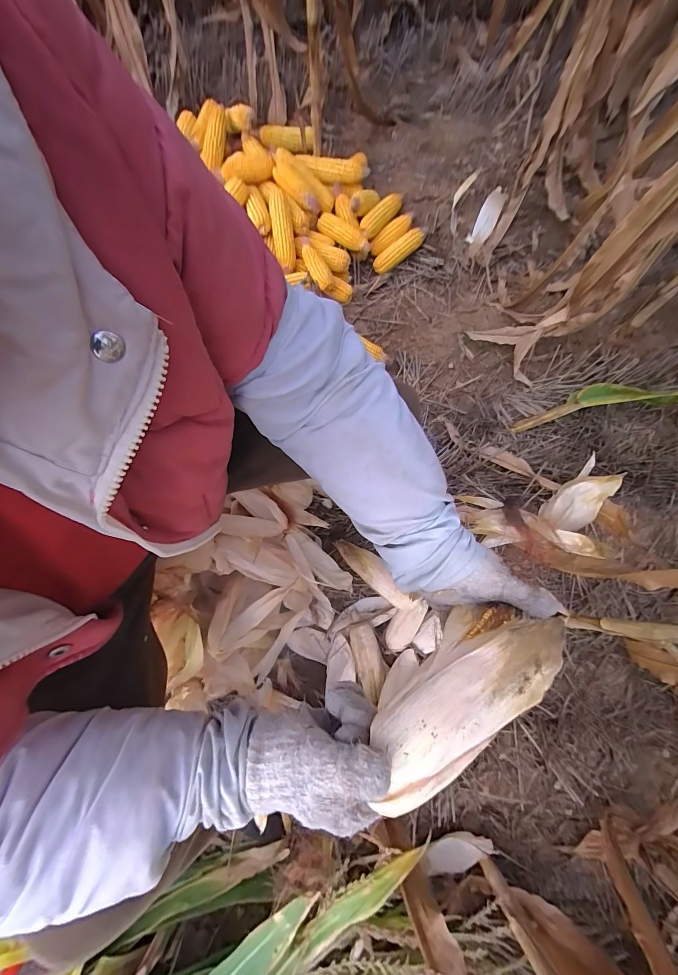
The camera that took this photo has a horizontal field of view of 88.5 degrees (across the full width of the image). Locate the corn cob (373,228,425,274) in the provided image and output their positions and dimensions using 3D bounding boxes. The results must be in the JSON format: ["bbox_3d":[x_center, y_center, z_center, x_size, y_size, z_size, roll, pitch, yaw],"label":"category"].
[{"bbox_3d":[0.172,-0.679,0.991,0.163,0.049,0.043,-34,76,10],"label":"corn cob"}]

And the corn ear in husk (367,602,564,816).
[{"bbox_3d":[0.101,0.165,0.278,0.183,0.059,0.065,-28,75,-28],"label":"corn ear in husk"}]

